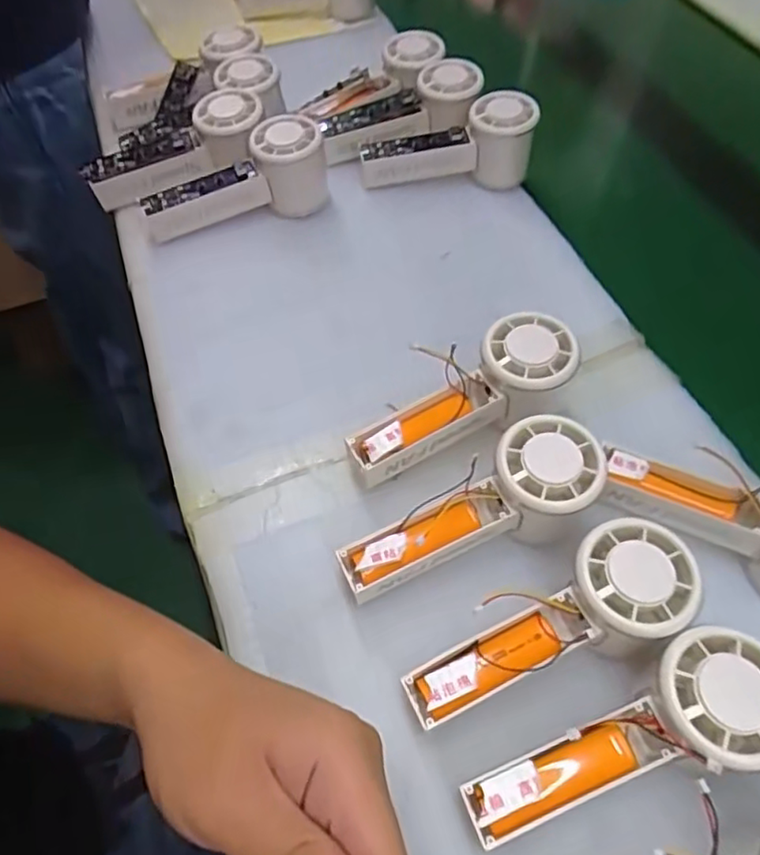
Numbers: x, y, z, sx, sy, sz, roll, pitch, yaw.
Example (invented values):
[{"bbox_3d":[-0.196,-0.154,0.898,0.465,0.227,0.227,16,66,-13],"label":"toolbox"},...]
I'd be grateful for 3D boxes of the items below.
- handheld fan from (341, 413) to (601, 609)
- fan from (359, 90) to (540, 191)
[{"bbox_3d":[0.053,0.053,0.337,0.146,0.060,0.060,-27,62,-19],"label":"handheld fan"},{"bbox_3d":[0.057,-0.247,0.531,0.146,0.054,0.050,-4,57,-5],"label":"fan"}]

